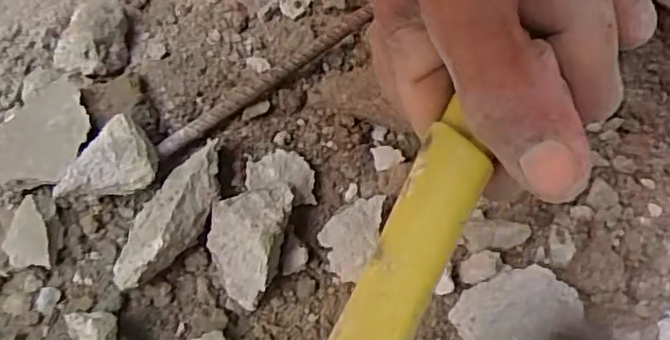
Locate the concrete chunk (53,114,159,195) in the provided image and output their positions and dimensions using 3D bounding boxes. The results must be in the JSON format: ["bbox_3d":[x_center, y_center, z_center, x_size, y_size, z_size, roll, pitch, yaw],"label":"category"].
[{"bbox_3d":[-0.106,-0.005,0.289,0.042,0.020,0.032,-15,75,-6],"label":"concrete chunk"}]

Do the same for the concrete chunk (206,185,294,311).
[{"bbox_3d":[-0.041,0.033,0.286,0.033,0.024,0.054,11,74,1],"label":"concrete chunk"}]

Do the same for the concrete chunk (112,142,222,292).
[{"bbox_3d":[-0.074,0.021,0.289,0.028,0.025,0.076,33,76,7],"label":"concrete chunk"}]

